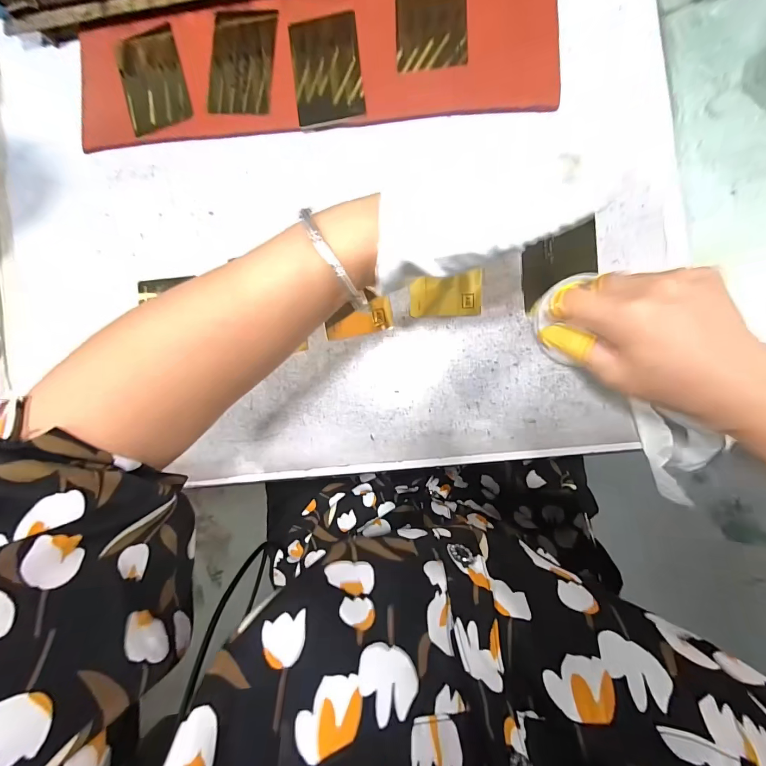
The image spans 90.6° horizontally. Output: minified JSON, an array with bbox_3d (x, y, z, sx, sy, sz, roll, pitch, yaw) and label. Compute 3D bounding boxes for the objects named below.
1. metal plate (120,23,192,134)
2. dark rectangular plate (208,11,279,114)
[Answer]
[{"bbox_3d":[-0.188,-0.247,0.309,0.052,0.005,0.073,-16,92,4],"label":"metal plate"},{"bbox_3d":[-0.110,-0.259,0.302,0.052,0.009,0.082,6,89,6],"label":"dark rectangular plate"}]

